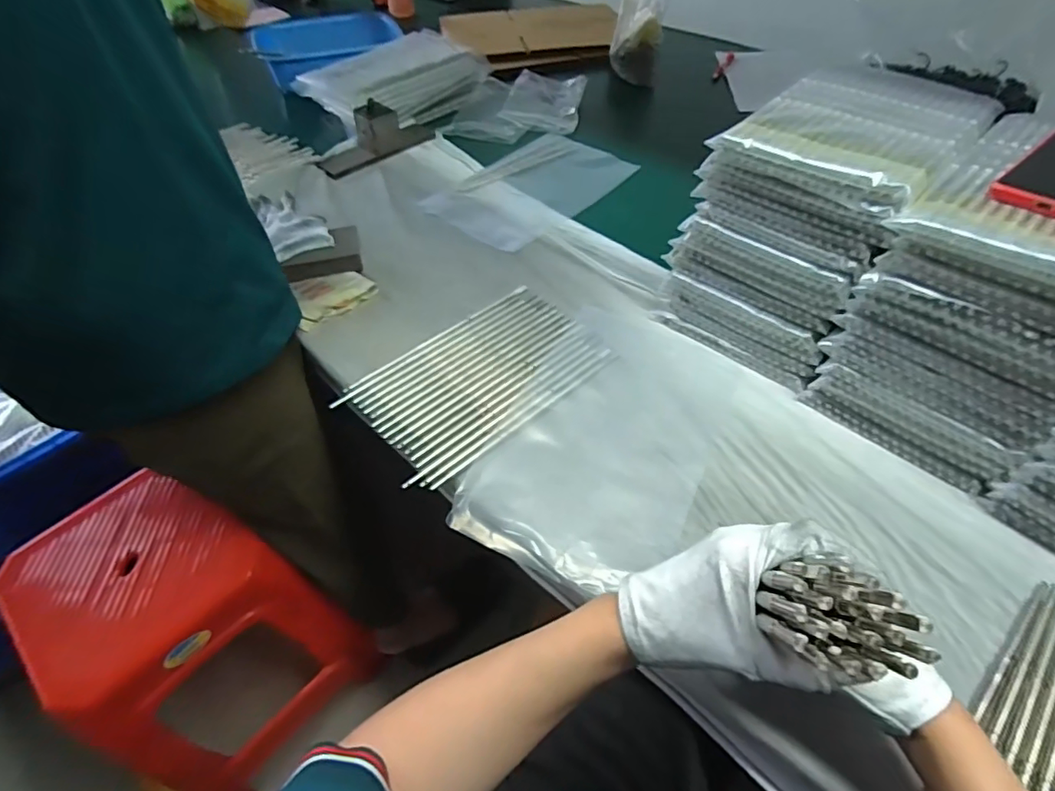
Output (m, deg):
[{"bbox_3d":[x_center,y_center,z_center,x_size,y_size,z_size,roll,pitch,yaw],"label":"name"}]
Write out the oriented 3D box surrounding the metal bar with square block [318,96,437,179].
[{"bbox_3d":[-0.253,-0.441,0.910,0.216,0.071,0.059,-36,58,-25],"label":"metal bar with square block"}]

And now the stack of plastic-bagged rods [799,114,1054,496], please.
[{"bbox_3d":[0.437,-0.089,0.508,0.248,0.223,0.184,-37,58,-25],"label":"stack of plastic-bagged rods"}]

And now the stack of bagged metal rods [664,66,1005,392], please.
[{"bbox_3d":[0.323,-0.197,0.606,0.268,0.219,0.177,-38,58,-25],"label":"stack of bagged metal rods"}]

